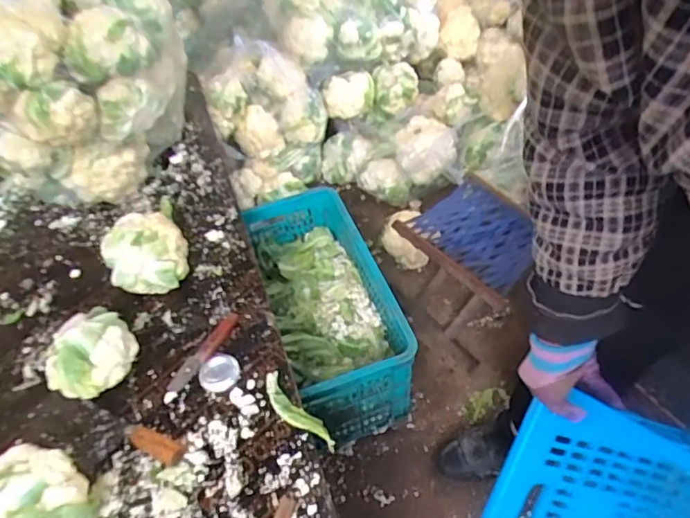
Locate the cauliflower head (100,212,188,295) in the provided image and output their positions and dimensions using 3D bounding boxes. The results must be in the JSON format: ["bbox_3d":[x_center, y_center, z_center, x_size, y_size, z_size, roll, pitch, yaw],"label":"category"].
[{"bbox_3d":[-0.373,-0.010,0.991,0.142,0.105,0.140,-3,50,3],"label":"cauliflower head"}]

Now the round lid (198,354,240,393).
[{"bbox_3d":[-0.207,0.187,0.867,0.067,0.009,0.064,-3,50,3],"label":"round lid"}]

